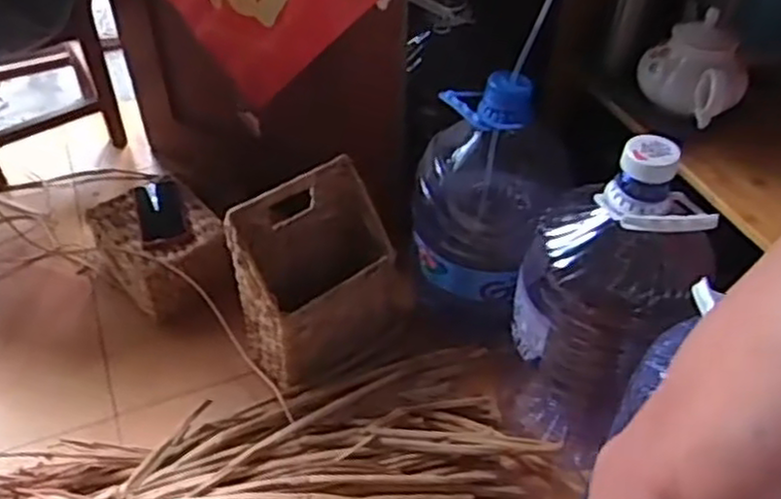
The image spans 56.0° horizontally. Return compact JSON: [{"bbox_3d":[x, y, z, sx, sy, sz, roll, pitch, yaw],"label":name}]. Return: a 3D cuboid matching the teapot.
[{"bbox_3d":[0.409,-0.235,0.960,0.112,0.101,0.140,-23,49,-23],"label":"teapot"}]

